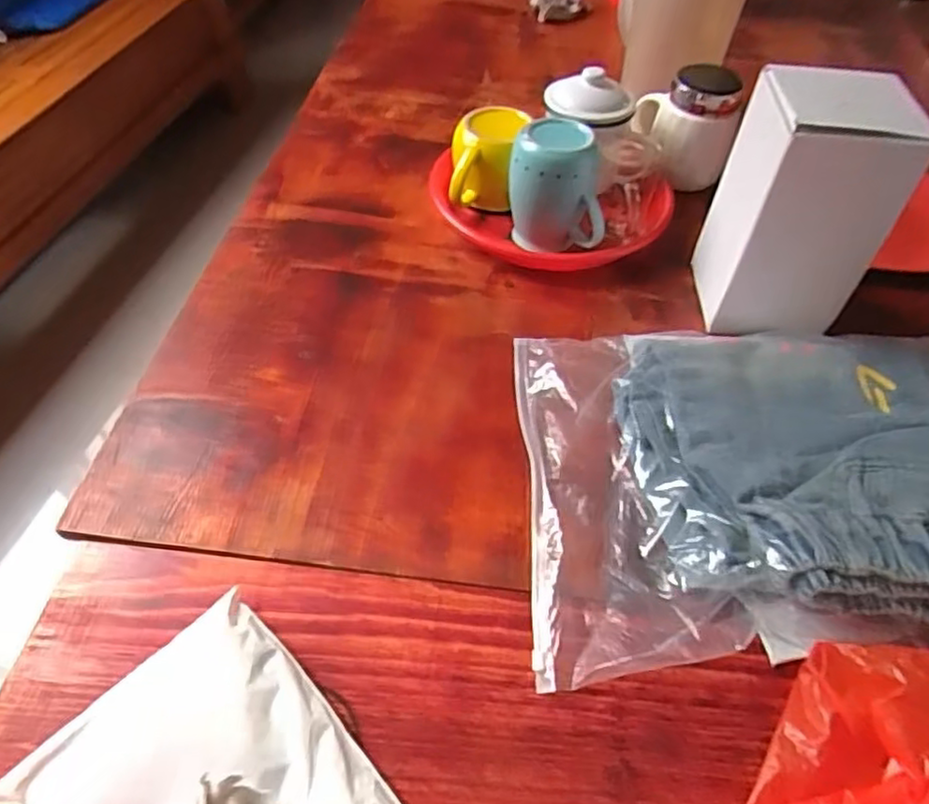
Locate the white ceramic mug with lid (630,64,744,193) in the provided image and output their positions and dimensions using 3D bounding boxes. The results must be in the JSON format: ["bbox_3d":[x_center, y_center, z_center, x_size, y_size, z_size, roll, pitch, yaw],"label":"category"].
[{"bbox_3d":[0.242,-0.309,0.743,0.101,0.102,0.086,10,51,7],"label":"white ceramic mug with lid"}]

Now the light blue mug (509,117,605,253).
[{"bbox_3d":[0.092,-0.211,0.660,0.097,0.113,0.067,7,51,5],"label":"light blue mug"}]

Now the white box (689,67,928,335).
[{"bbox_3d":[0.277,-0.162,0.570,0.117,0.189,0.120,4,51,2],"label":"white box"}]

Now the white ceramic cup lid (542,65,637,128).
[{"bbox_3d":[0.132,-0.313,0.688,0.082,0.033,0.085,1,50,-1],"label":"white ceramic cup lid"}]

